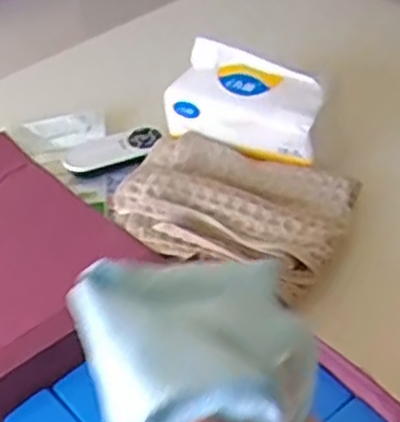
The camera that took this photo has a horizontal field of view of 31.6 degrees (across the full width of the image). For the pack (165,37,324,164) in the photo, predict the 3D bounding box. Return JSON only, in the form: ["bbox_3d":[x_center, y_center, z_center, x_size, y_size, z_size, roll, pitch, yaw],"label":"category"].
[{"bbox_3d":[0.049,-0.111,0.734,0.156,0.084,0.069,18,47,24],"label":"pack"}]

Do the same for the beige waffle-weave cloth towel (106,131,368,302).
[{"bbox_3d":[0.027,-0.009,0.678,0.228,0.044,0.156,18,47,25],"label":"beige waffle-weave cloth towel"}]

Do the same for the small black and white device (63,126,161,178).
[{"bbox_3d":[-0.095,-0.066,0.769,0.104,0.021,0.043,-15,43,-10],"label":"small black and white device"}]

